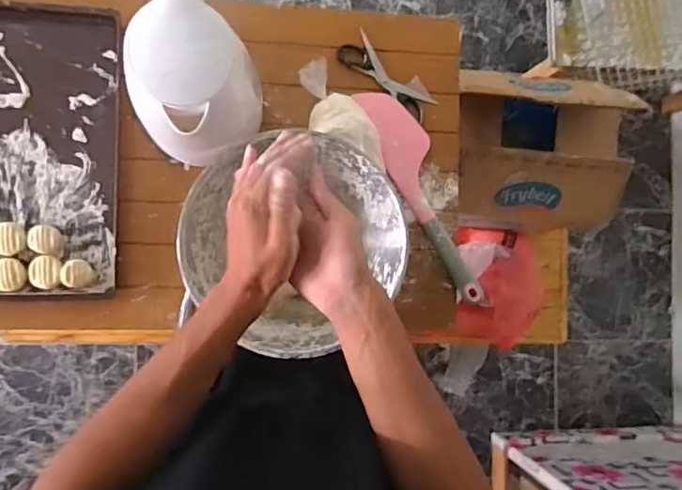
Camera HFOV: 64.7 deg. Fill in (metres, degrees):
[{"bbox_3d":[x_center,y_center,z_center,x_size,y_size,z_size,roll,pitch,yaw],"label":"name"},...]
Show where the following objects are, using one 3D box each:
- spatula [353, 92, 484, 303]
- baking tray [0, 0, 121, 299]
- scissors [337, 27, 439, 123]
[{"bbox_3d":[0.115,-0.070,0.742,0.067,0.035,0.321,-23,91,-9],"label":"spatula"},{"bbox_3d":[-0.403,-0.117,0.670,0.235,0.028,0.364,0,89,-8],"label":"baking tray"},{"bbox_3d":[0.065,-0.233,0.755,0.148,0.006,0.050,40,82,-5],"label":"scissors"}]

